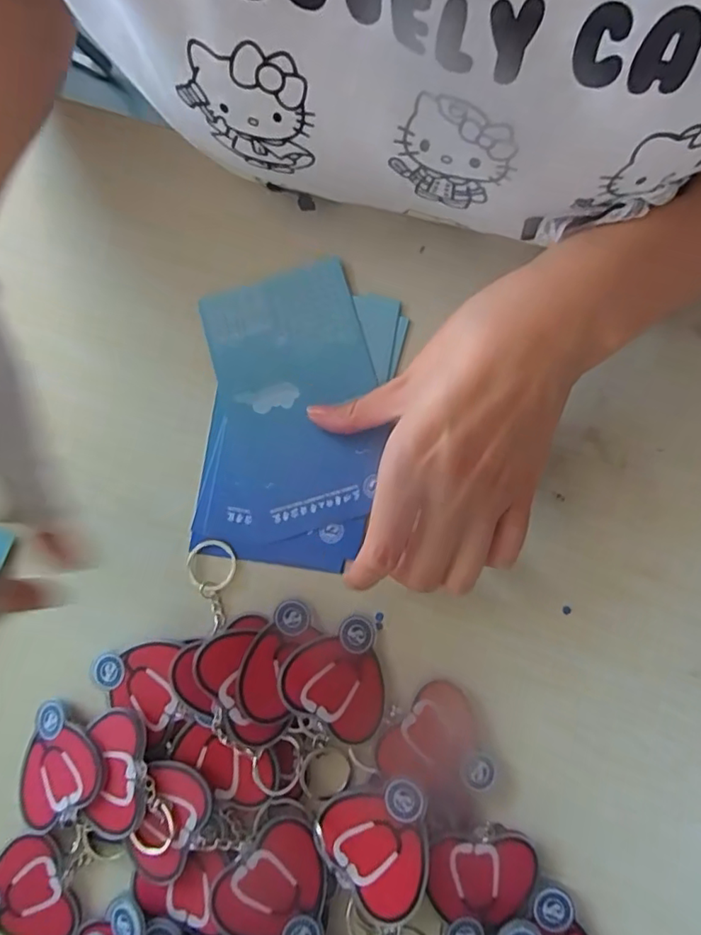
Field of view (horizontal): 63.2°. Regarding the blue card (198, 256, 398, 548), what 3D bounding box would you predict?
[{"bbox_3d":[-0.026,-0.037,0.293,0.078,0.004,0.135,-16,80,3],"label":"blue card"}]

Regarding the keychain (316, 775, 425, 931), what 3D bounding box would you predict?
[{"bbox_3d":[0.009,0.164,0.247,0.046,0.004,0.052,-1,73,19],"label":"keychain"}]

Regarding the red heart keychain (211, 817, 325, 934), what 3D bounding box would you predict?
[{"bbox_3d":[-0.030,0.184,0.249,0.049,0.007,0.050,-1,81,5],"label":"red heart keychain"}]

